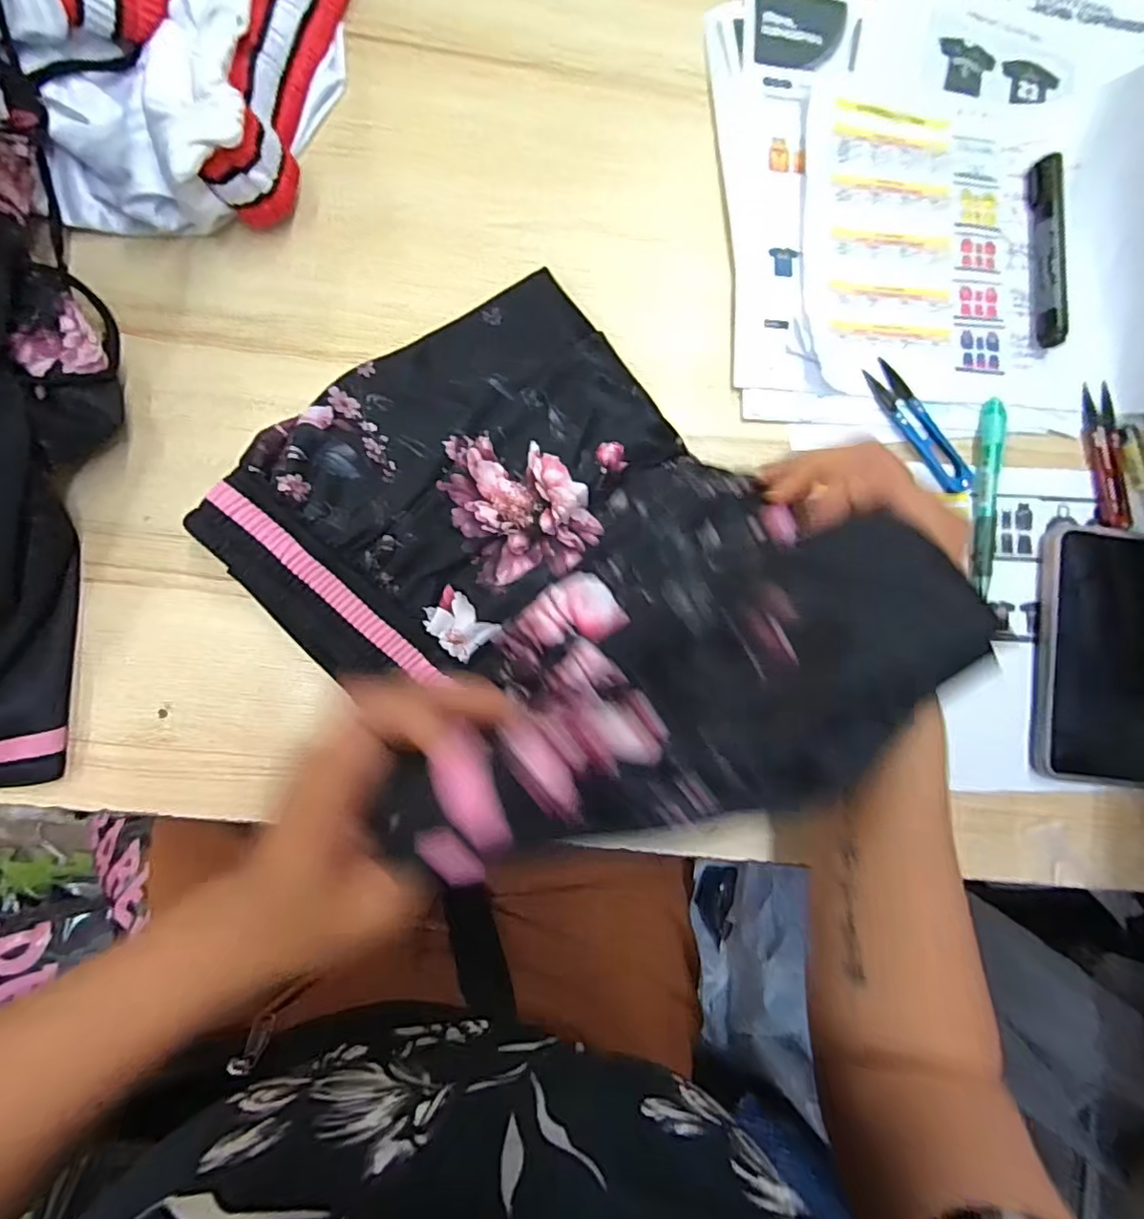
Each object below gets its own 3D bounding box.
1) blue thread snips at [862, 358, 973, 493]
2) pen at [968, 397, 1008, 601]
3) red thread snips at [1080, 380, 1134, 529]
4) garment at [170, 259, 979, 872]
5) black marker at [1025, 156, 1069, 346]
[{"bbox_3d":[0.232,-0.121,0.386,0.024,0.004,0.101,-36,90,-6],"label":"blue thread snips"},{"bbox_3d":[0.277,-0.076,0.385,0.017,0.009,0.129,7,86,-4],"label":"pen"},{"bbox_3d":[0.369,-0.107,0.399,0.025,0.008,0.101,-3,87,-5],"label":"red thread snips"},{"bbox_3d":[-0.028,-0.031,0.271,0.245,0.154,0.283,-36,90,-6],"label":"garment"},{"bbox_3d":[0.322,-0.243,0.391,0.015,0.015,0.128,0,87,-5],"label":"black marker"}]

